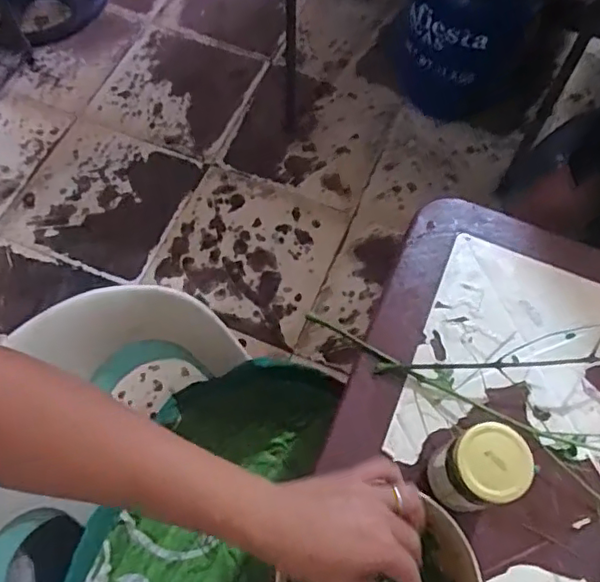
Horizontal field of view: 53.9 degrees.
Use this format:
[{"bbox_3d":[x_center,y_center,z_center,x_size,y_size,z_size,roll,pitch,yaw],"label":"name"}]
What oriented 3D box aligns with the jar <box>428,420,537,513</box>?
[{"bbox_3d":[0.146,0.154,0.497,0.058,0.113,0.057,0,64,-1],"label":"jar"}]

